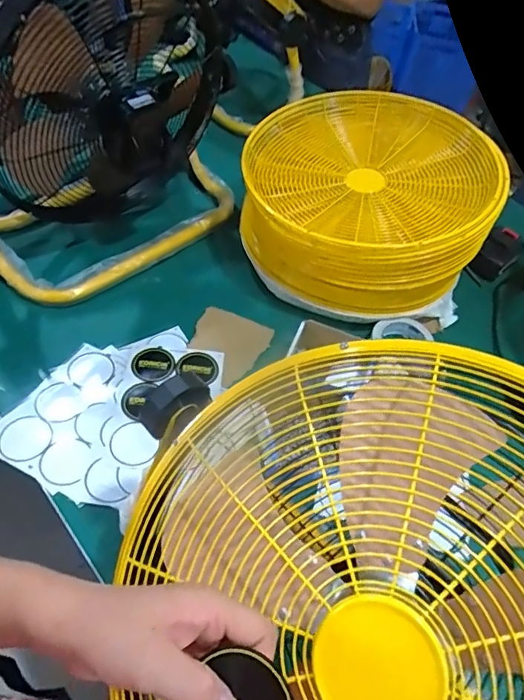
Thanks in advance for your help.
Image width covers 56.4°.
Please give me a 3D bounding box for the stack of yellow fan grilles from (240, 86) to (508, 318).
[{"bbox_3d":[0.185,-0.279,0.915,0.419,0.209,0.399,16,54,7],"label":"stack of yellow fan grilles"}]

